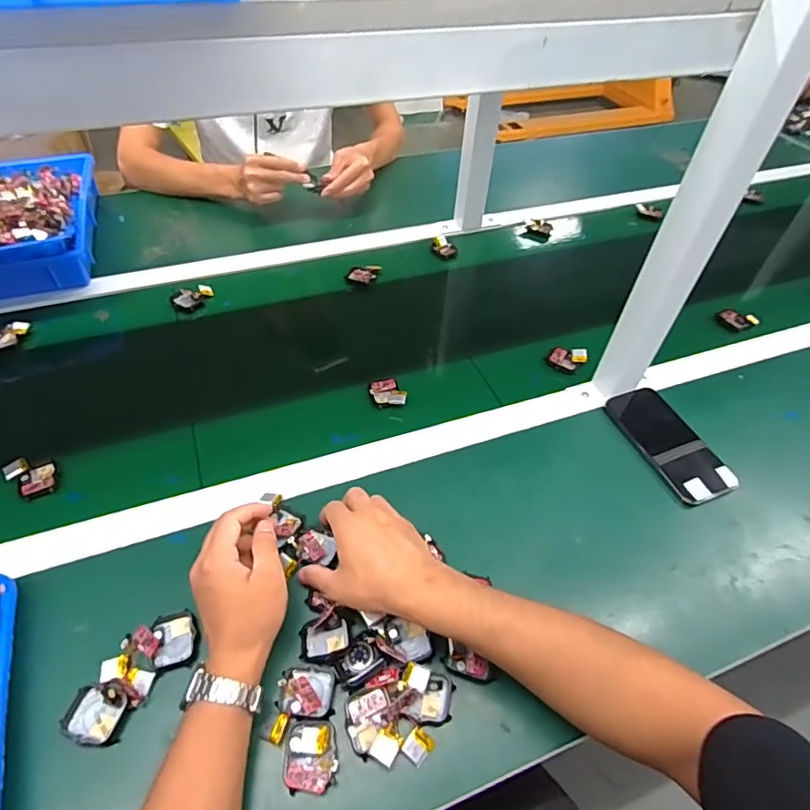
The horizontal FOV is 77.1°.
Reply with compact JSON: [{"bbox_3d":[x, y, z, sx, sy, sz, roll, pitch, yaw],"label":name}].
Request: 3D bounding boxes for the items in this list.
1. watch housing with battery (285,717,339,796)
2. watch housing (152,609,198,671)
[{"bbox_3d":[-0.073,0.275,0.396,0.041,0.009,0.047,-6,51,-9],"label":"watch housing with battery"},{"bbox_3d":[-0.202,0.206,0.449,0.037,0.017,0.045,-10,51,-12],"label":"watch housing"}]

